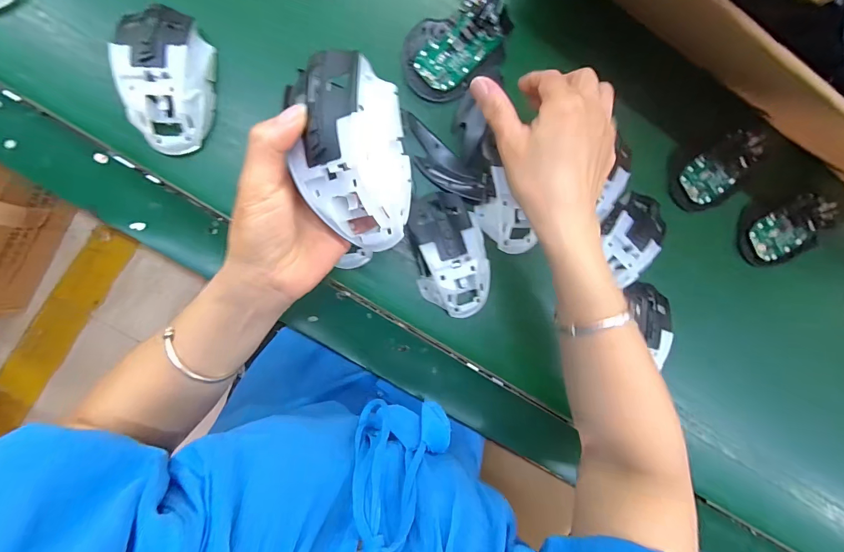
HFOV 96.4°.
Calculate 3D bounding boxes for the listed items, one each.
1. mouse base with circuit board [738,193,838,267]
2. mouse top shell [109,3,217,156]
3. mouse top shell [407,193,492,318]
[{"bbox_3d":[0.399,-0.048,0.408,0.096,0.022,0.058,-22,94,-9],"label":"mouse base with circuit board"},{"bbox_3d":[-0.208,-0.161,0.309,0.061,0.036,0.109,-2,91,-9],"label":"mouse top shell"},{"bbox_3d":[0.026,-0.018,0.343,0.067,0.029,0.112,-8,92,-9],"label":"mouse top shell"}]

